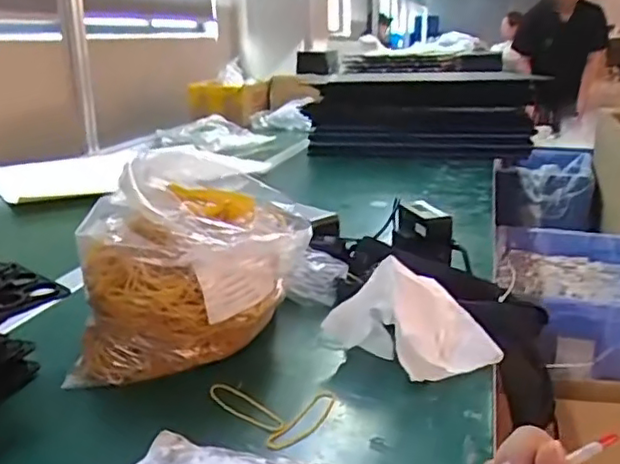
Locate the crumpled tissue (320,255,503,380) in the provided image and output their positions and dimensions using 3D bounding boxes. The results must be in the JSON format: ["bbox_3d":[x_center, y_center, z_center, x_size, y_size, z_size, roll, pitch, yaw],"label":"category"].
[{"bbox_3d":[0.089,0.076,0.532,0.121,0.072,0.092,15,23,41],"label":"crumpled tissue"}]

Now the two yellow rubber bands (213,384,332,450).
[{"bbox_3d":[-0.020,0.131,0.481,0.074,0.010,0.094,-13,21,-35],"label":"two yellow rubber bands"}]

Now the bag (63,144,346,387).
[{"bbox_3d":[-0.087,0.024,0.576,0.144,0.140,0.249,8,19,27],"label":"bag"}]

